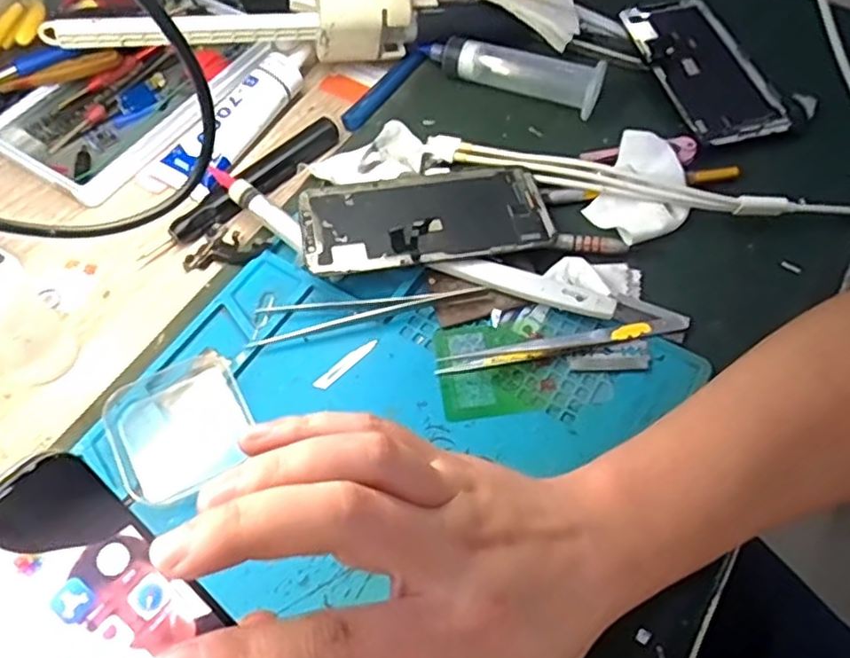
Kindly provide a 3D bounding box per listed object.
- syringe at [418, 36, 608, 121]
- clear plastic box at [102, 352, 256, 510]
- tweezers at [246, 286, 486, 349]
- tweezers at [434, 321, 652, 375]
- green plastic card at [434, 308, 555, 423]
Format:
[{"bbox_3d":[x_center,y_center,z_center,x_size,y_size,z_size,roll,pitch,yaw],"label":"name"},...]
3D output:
[{"bbox_3d":[0.058,-0.177,0.457,0.125,0.023,0.028,25,62,15],"label":"syringe"},{"bbox_3d":[-0.118,0.047,0.329,0.061,0.015,0.066,-26,62,-14],"label":"clear plastic box"},{"bbox_3d":[-0.034,-0.015,0.370,0.128,0.005,0.022,-13,60,-7],"label":"tweezers"},{"bbox_3d":[0.062,0.009,0.353,0.112,0.007,0.011,-11,59,-5],"label":"tweezers"},{"bbox_3d":[0.037,0.017,0.352,0.061,0.005,0.054,-8,59,-4],"label":"green plastic card"}]

